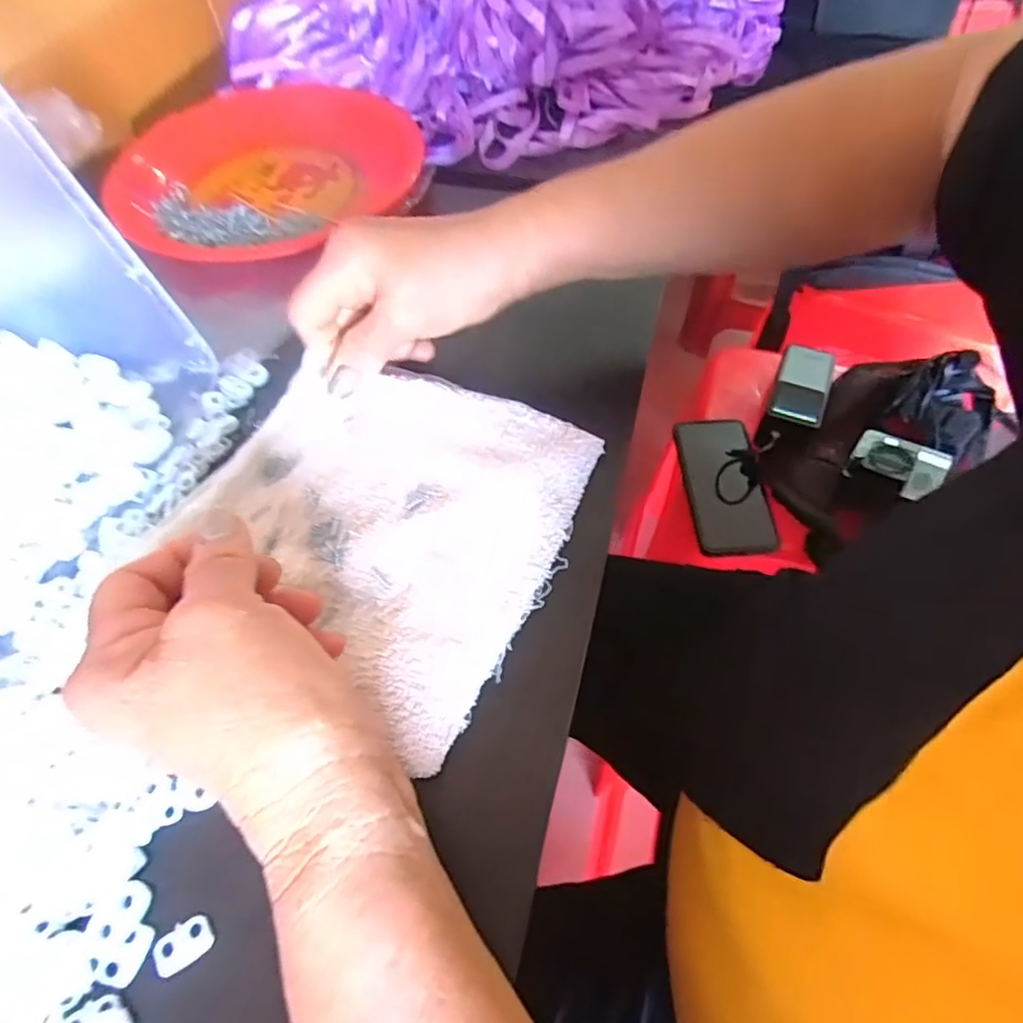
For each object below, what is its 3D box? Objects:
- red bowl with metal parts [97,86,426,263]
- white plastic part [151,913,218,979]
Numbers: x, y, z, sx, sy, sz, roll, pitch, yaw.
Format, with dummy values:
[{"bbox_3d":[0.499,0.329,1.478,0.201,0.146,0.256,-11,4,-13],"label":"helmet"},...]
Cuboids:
[{"bbox_3d":[-0.186,-0.261,0.487,0.220,0.043,0.224,-1,57,2],"label":"red bowl with metal parts"},{"bbox_3d":[-0.118,0.155,0.229,0.020,0.004,0.014,-32,61,-18],"label":"white plastic part"}]

